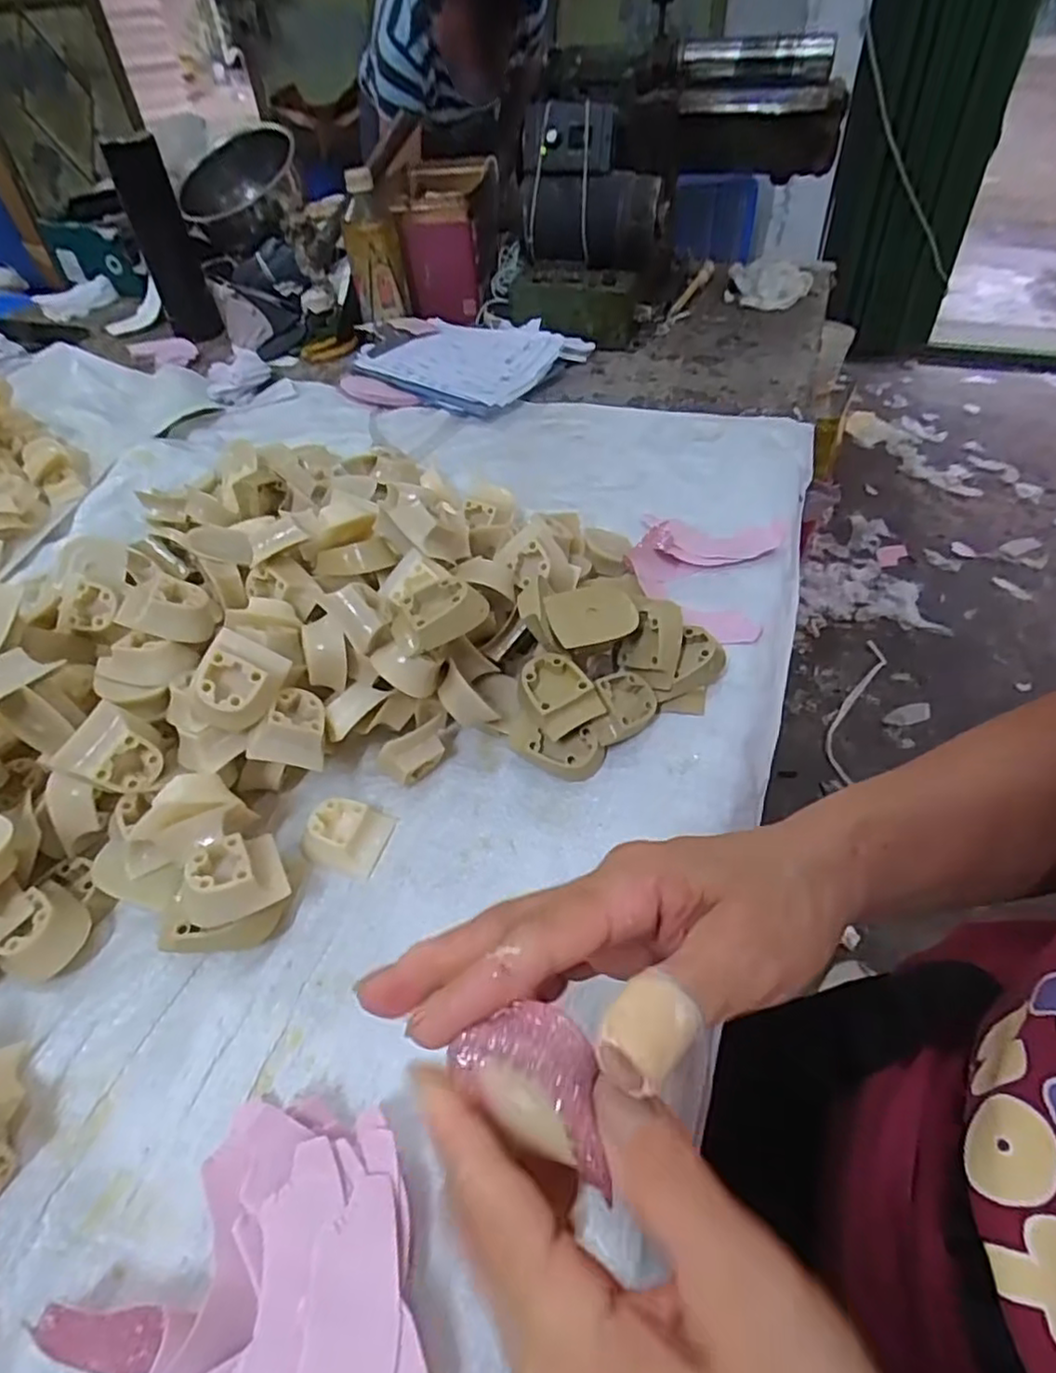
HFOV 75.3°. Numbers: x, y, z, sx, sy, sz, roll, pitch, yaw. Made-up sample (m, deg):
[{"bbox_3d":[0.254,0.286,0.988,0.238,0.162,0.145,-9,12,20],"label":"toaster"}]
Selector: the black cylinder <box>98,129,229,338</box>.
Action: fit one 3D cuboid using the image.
[{"bbox_3d":[-0.465,-0.575,0.880,0.064,0.208,0.069,-23,51,-17],"label":"black cylinder"}]

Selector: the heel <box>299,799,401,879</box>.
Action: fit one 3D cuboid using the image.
[{"bbox_3d":[-0.103,0.084,0.393,0.043,0.018,0.040,12,49,13],"label":"heel"}]

